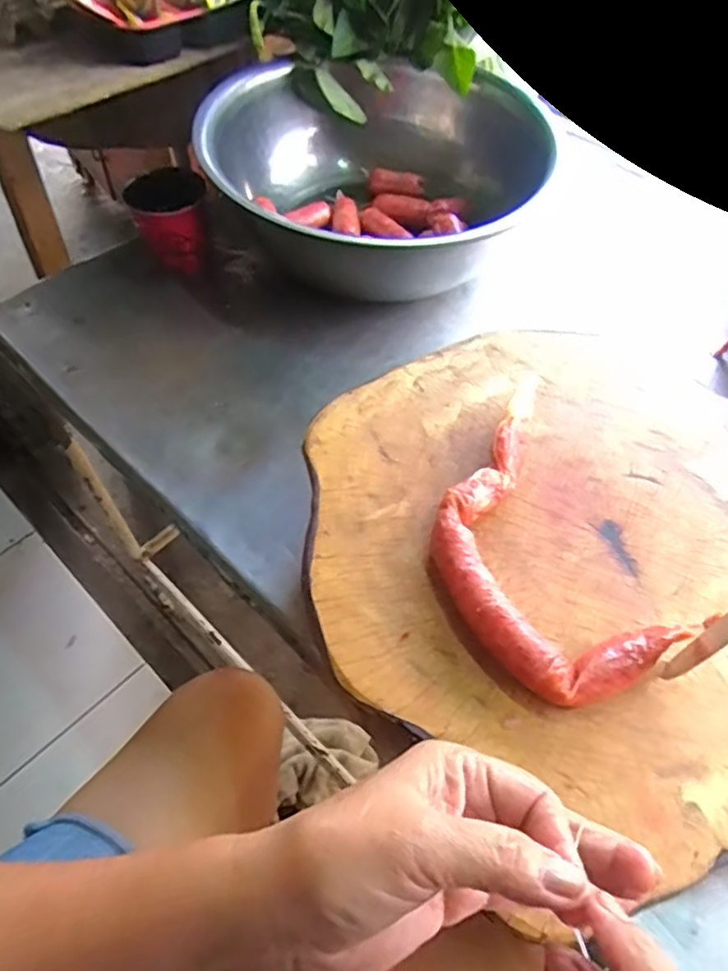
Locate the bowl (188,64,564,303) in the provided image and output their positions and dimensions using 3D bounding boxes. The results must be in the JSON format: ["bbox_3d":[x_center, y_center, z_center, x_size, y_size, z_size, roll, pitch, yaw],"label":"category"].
[{"bbox_3d":[-0.004,-0.342,0.704,0.315,0.123,0.315,-9,57,-6],"label":"bowl"}]

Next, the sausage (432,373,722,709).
[{"bbox_3d":[0.105,0.025,0.409,0.135,0.031,0.225,-18,58,-12],"label":"sausage"}]

